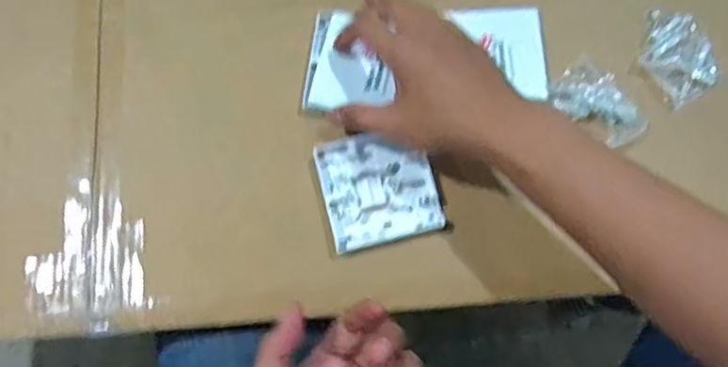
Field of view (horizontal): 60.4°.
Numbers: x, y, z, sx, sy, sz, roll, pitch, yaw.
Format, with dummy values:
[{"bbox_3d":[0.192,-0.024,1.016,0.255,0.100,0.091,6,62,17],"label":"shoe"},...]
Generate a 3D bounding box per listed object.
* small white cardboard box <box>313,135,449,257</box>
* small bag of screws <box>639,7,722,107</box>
[{"bbox_3d":[0.012,0.003,0.495,0.087,0.010,0.087,-14,76,-2],"label":"small white cardboard box"},{"bbox_3d":[0.260,-0.107,0.521,0.051,0.017,0.077,-24,76,-4],"label":"small bag of screws"}]

